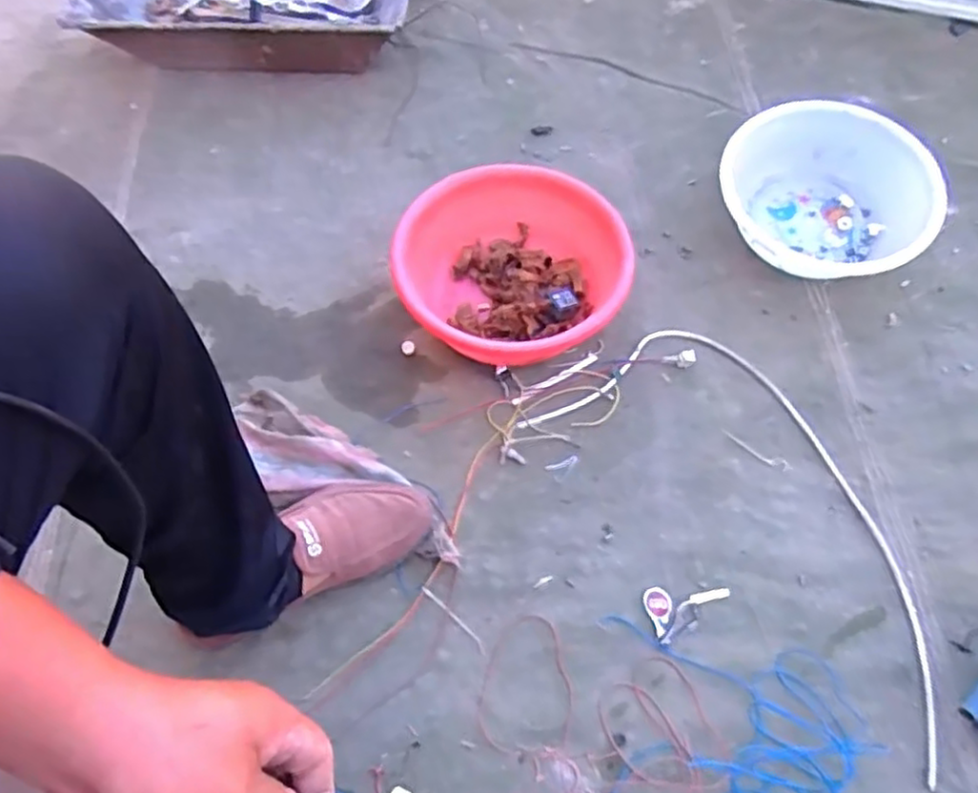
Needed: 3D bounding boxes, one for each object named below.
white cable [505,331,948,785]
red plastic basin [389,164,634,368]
[{"bbox_3d":[0.293,0.113,0.715,0.218,0.030,0.476,-41,74,-13],"label":"white cable"},{"bbox_3d":[0.028,-0.143,0.800,0.243,0.102,0.235,-1,63,2],"label":"red plastic basin"}]

